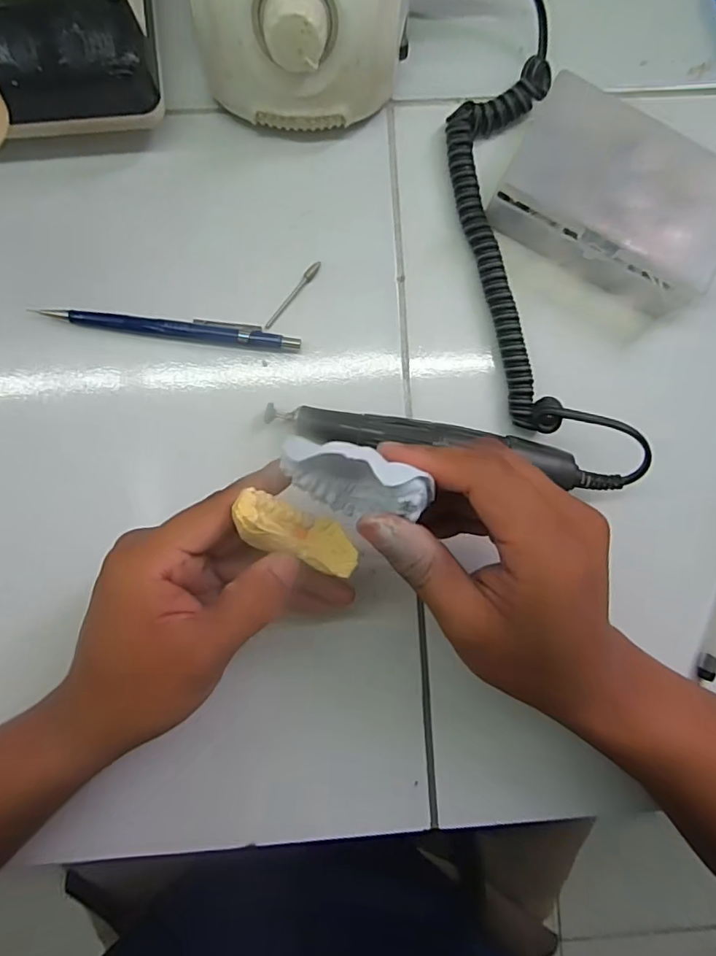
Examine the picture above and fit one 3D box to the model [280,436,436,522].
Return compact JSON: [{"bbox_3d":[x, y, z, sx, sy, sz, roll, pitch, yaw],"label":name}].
[{"bbox_3d":[-0.002,0.002,0.217,0.059,0.055,0.027,23,89,-2],"label":"model"}]

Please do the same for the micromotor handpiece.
[{"bbox_3d":[0.043,-0.018,0.272,0.182,0.025,0.020,10,89,-2],"label":"micromotor handpiece"}]

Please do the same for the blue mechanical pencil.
[{"bbox_3d":[-0.098,-0.080,0.276,0.132,0.010,0.013,6,89,-2],"label":"blue mechanical pencil"}]

